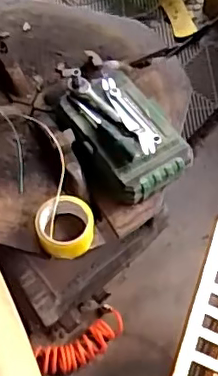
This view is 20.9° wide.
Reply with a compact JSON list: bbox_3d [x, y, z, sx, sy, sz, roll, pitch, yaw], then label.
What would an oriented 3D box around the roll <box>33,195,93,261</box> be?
[{"bbox_3d":[-0.071,0.066,0.953,0.090,0.050,0.094,0,60,0],"label":"roll"}]

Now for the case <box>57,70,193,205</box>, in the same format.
[{"bbox_3d":[0.023,-0.096,1.021,0.159,0.055,0.229,-29,64,-16],"label":"case"}]

